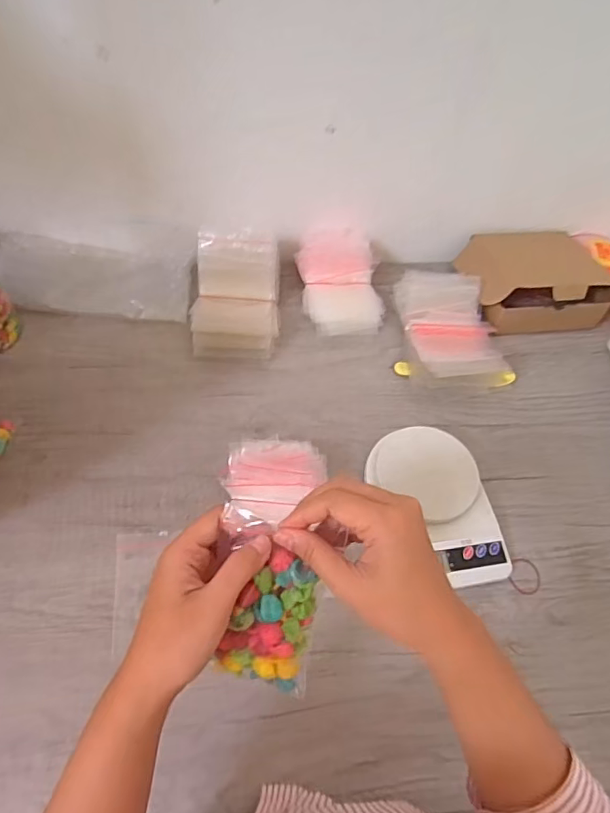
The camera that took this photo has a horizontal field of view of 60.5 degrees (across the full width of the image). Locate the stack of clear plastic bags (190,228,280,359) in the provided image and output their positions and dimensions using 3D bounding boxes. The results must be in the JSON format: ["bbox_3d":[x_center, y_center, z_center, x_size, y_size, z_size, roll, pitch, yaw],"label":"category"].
[{"bbox_3d":[-0.093,-0.152,0.711,0.115,0.076,0.181,2,54,-4],"label":"stack of clear plastic bags"}]

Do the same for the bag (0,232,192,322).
[{"bbox_3d":[-0.299,-0.176,0.726,0.279,0.049,0.099,5,54,-1],"label":"bag"}]

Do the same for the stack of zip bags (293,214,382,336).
[{"bbox_3d":[0.047,-0.186,0.747,0.115,0.074,0.181,-3,55,-7],"label":"stack of zip bags"}]

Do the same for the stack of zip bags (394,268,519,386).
[{"bbox_3d":[0.199,-0.108,0.716,0.134,0.040,0.189,-4,59,0],"label":"stack of zip bags"}]

